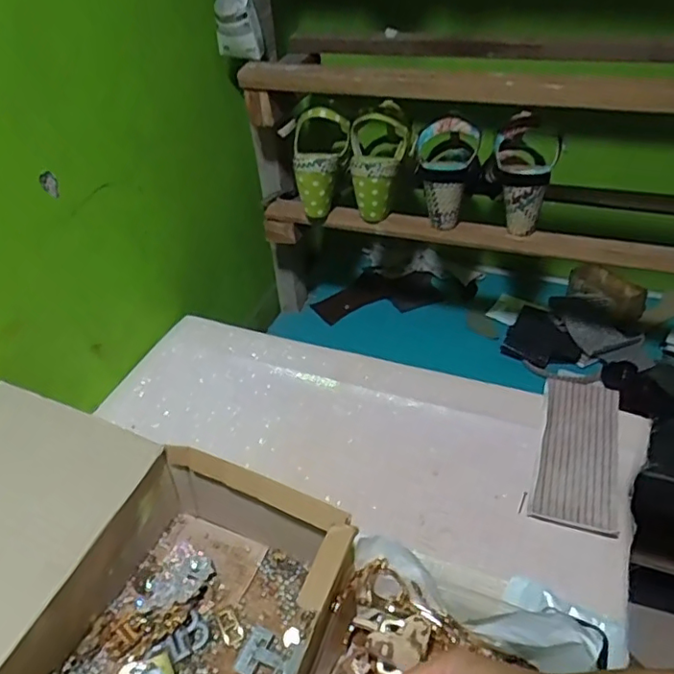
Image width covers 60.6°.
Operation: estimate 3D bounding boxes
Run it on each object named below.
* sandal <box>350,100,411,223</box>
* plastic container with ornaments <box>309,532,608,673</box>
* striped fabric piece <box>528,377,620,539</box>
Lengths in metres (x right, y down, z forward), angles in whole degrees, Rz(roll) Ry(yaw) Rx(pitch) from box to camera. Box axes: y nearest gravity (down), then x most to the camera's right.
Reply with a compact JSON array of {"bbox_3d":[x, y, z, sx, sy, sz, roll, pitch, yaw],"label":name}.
[{"bbox_3d":[0.057,-0.235,0.780,0.080,0.138,0.078,1,39,8],"label":"sandal"},{"bbox_3d":[0.070,0.277,0.420,0.191,0.078,0.215,17,45,20],"label":"plastic container with ornaments"},{"bbox_3d":[0.261,0.124,0.624,0.083,0.031,0.179,12,44,16],"label":"striped fabric piece"}]

